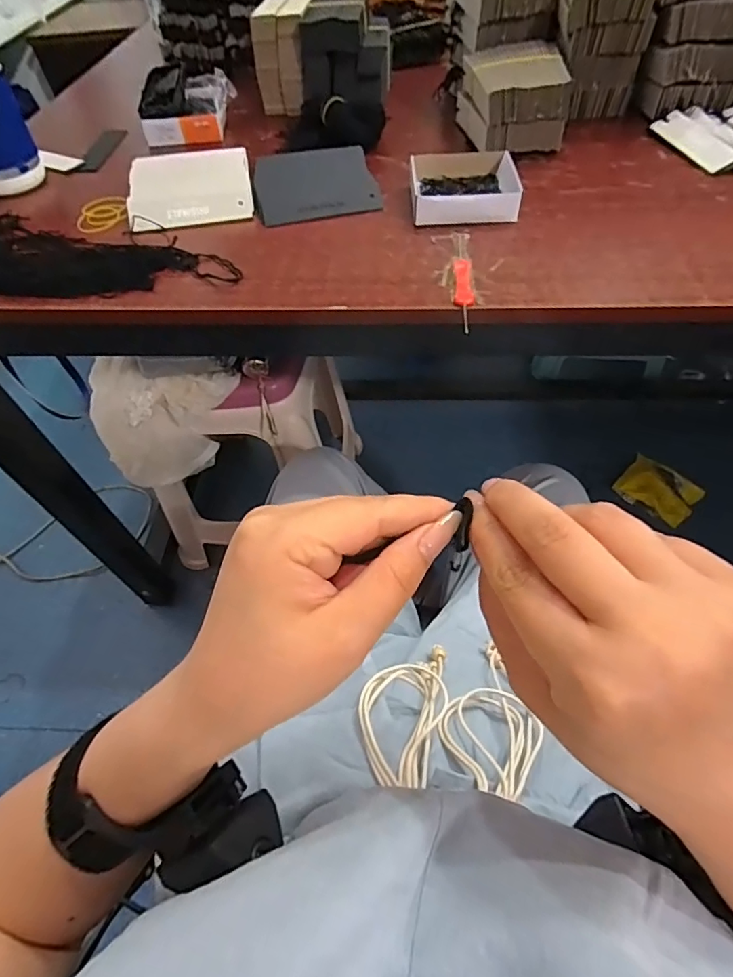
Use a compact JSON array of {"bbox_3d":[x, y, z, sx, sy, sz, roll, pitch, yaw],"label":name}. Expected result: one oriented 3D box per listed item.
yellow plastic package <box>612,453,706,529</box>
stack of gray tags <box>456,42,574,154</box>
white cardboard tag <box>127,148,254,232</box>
[{"bbox_3d":[0.652,0.006,1.139,0.163,0.033,0.120,34,63,25],"label":"yellow plastic package"},{"bbox_3d":[0.171,-0.464,0.604,0.106,0.073,0.135,-3,54,2],"label":"stack of gray tags"},{"bbox_3d":[-0.194,-0.333,0.559,0.128,0.022,0.131,-11,54,-4],"label":"white cardboard tag"}]

